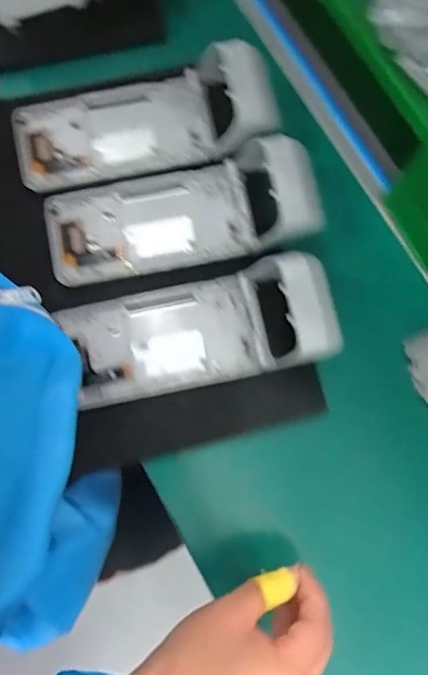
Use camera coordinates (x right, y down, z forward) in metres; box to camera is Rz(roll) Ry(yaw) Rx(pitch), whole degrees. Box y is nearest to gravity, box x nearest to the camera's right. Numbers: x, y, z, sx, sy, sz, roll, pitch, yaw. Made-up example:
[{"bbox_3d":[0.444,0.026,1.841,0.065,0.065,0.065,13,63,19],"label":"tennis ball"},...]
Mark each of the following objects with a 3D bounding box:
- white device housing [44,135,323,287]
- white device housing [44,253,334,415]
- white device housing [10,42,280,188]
[{"bbox_3d":[-0.032,-0.105,0.381,0.220,0.050,0.083,-9,77,-4],"label":"white device housing"},{"bbox_3d":[-0.013,-0.004,0.372,0.209,0.035,0.084,-12,77,8],"label":"white device housing"},{"bbox_3d":[-0.064,-0.187,0.389,0.218,0.049,0.085,-10,77,-4],"label":"white device housing"}]

